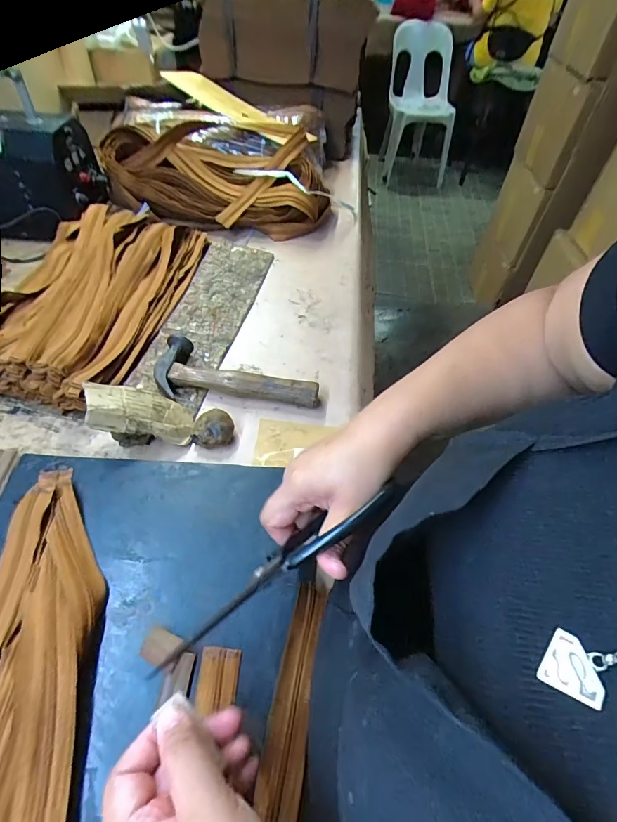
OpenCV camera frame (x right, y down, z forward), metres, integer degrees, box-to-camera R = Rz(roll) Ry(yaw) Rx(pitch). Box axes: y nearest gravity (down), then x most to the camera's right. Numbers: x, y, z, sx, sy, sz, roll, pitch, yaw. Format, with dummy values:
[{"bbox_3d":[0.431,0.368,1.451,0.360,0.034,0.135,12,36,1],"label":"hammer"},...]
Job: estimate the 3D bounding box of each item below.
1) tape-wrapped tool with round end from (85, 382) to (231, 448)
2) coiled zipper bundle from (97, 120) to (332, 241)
[{"bbox_3d":[-0.158,0.004,0.444,0.147,0.035,0.062,15,48,-23],"label":"tape-wrapped tool with round end"},{"bbox_3d":[-0.158,-0.413,0.736,0.372,0.121,0.178,0,52,-4],"label":"coiled zipper bundle"}]

